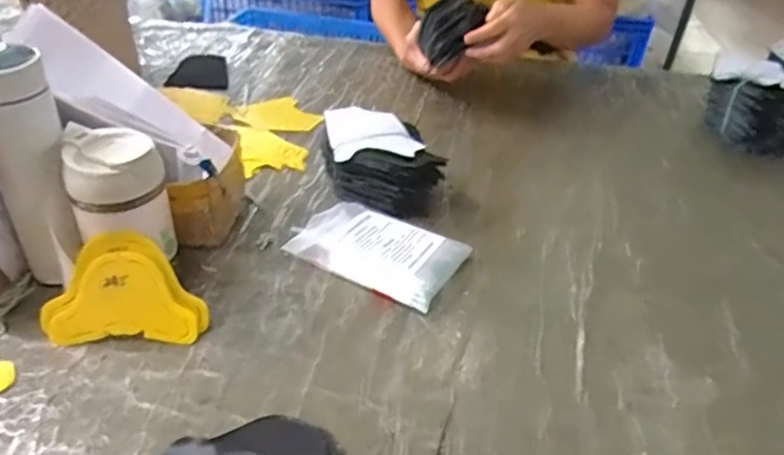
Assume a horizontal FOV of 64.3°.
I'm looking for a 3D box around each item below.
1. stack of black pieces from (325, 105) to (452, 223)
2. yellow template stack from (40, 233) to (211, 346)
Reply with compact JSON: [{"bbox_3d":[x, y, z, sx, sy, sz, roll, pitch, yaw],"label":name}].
[{"bbox_3d":[-0.014,-0.083,0.775,0.119,0.082,0.136,-9,38,-15],"label":"stack of black pieces"},{"bbox_3d":[-0.244,0.055,0.567,0.139,0.099,0.013,0,7,-7],"label":"yellow template stack"}]

